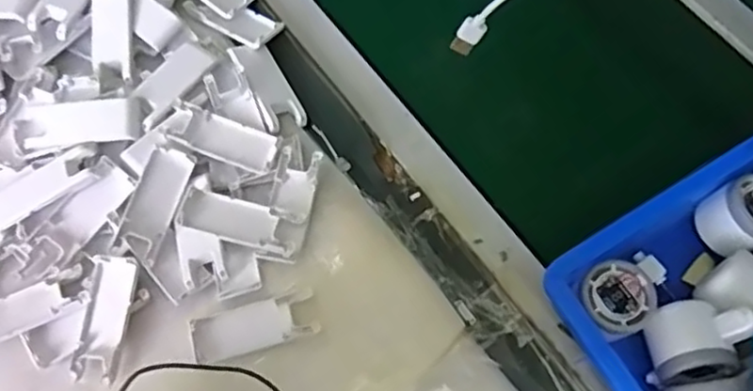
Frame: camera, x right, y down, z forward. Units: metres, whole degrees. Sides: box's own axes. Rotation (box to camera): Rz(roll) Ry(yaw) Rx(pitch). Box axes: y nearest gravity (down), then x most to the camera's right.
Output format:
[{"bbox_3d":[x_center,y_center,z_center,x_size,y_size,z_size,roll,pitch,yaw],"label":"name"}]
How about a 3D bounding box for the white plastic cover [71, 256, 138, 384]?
[{"bbox_3d":[-0.225,0.100,0.547,0.038,0.014,0.098,5,69,4],"label":"white plastic cover"}]

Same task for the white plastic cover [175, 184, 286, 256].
[{"bbox_3d":[-0.122,0.023,0.570,0.096,0.020,0.039,15,70,8],"label":"white plastic cover"}]

